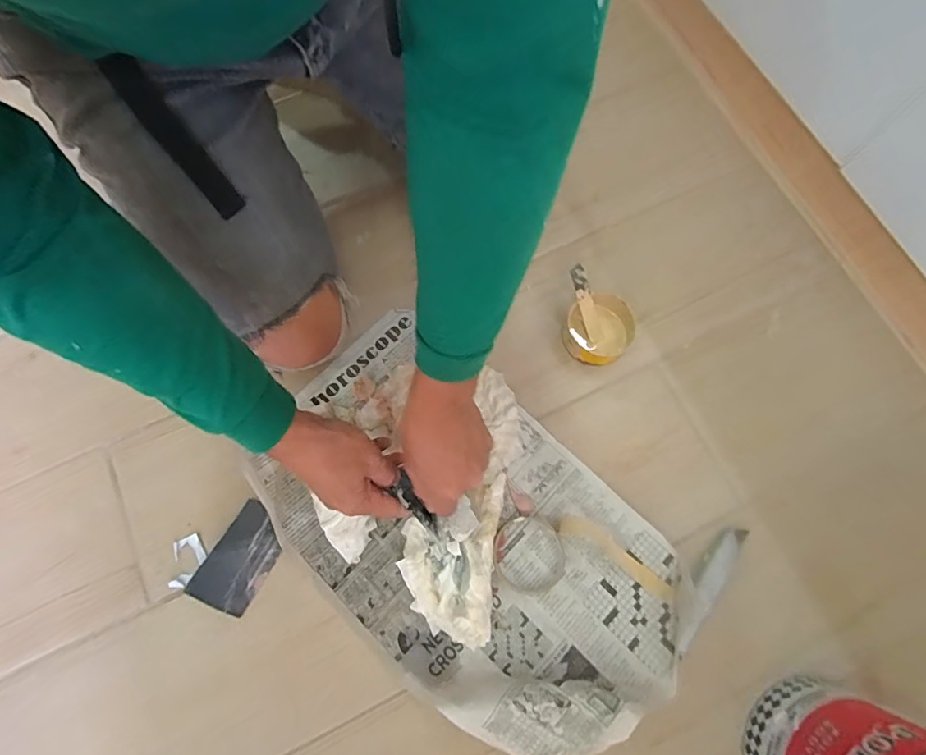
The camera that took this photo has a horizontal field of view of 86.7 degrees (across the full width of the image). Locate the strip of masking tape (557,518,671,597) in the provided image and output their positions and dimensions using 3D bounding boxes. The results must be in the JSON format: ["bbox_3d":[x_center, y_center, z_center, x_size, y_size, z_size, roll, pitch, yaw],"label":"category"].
[{"bbox_3d":[0.174,0.200,0.562,0.139,0.009,0.031,32,76,8],"label":"strip of masking tape"}]

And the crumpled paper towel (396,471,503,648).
[{"bbox_3d":[-0.016,0.198,0.543,0.104,0.044,0.172,7,74,1],"label":"crumpled paper towel"}]

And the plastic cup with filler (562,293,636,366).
[{"bbox_3d":[0.173,-0.058,0.635,0.086,0.044,0.083,0,74,-1],"label":"plastic cup with filler"}]

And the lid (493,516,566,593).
[{"bbox_3d":[0.076,0.204,0.566,0.077,0.016,0.081,0,74,-1],"label":"lid"}]

